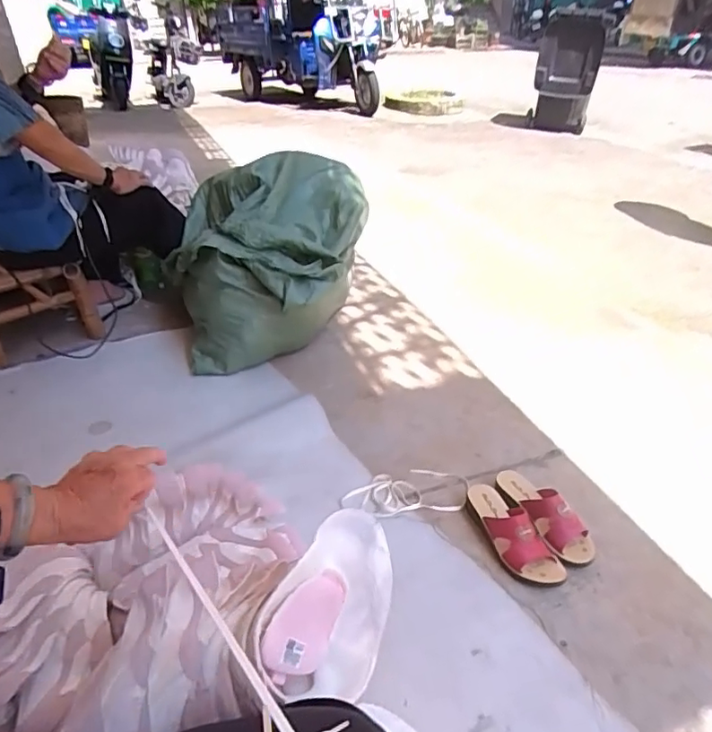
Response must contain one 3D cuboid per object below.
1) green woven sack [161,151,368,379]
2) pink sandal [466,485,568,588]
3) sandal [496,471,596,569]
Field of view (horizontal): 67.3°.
[{"bbox_3d":[-0.228,-0.278,1.467,0.539,0.434,0.496,-7,35,-10],"label":"green woven sack"},{"bbox_3d":[0.280,0.290,0.970,0.083,0.090,0.227,-13,37,-22],"label":"pink sandal"},{"bbox_3d":[0.353,0.274,1.015,0.083,0.076,0.226,-14,38,-24],"label":"sandal"}]

